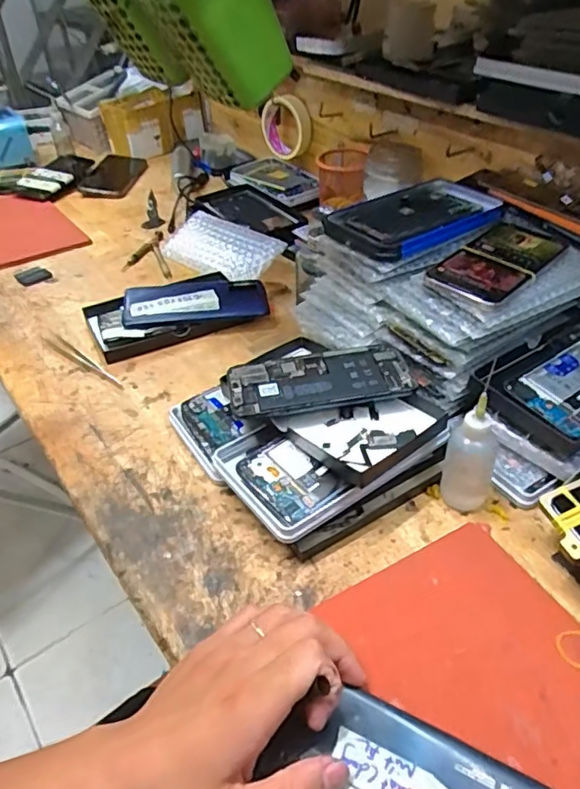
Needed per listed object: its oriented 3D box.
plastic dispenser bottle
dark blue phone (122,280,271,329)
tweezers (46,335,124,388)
[{"bbox_3d":[0.140,0.049,0.432,0.038,0.107,0.032,14,44,18],"label":"plastic dispenser bottle"},{"bbox_3d":[-0.111,-0.111,0.658,0.164,0.011,0.076,-6,51,-7],"label":"dark blue phone"},{"bbox_3d":[-0.219,-0.038,0.600,0.127,0.004,0.018,28,49,30],"label":"tweezers"}]

